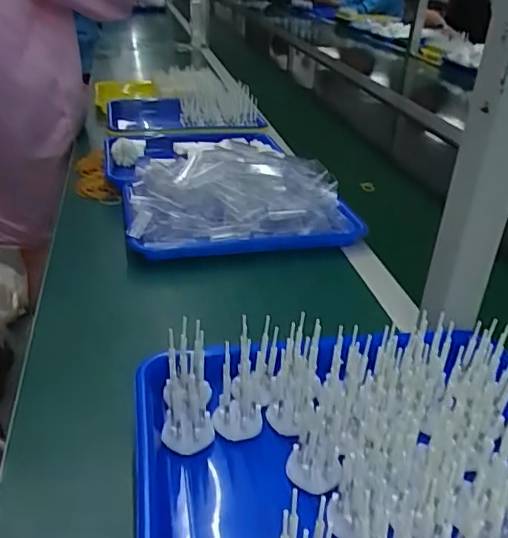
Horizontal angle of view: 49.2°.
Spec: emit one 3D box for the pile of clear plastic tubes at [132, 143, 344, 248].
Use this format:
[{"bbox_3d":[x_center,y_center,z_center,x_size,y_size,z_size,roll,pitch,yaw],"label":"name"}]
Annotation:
[{"bbox_3d":[-0.025,-0.115,0.806,0.305,0.075,0.188,-2,30,-10],"label":"pile of clear plastic tubes"}]

